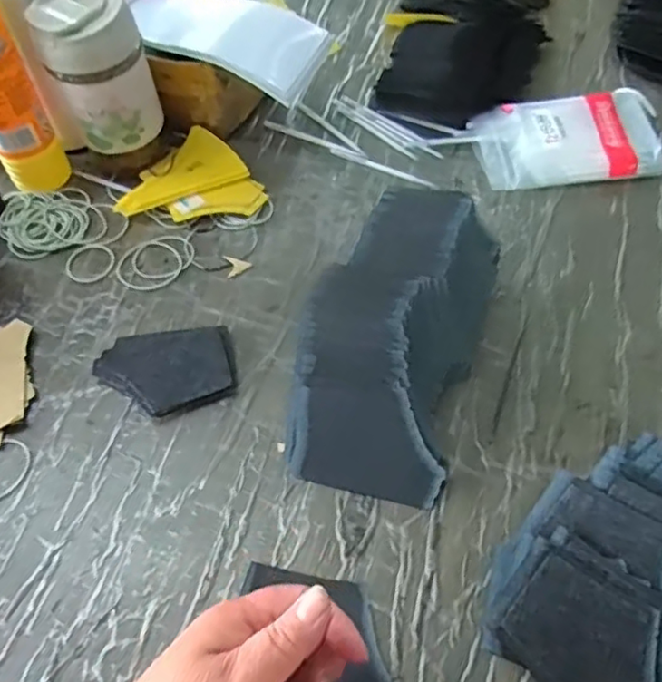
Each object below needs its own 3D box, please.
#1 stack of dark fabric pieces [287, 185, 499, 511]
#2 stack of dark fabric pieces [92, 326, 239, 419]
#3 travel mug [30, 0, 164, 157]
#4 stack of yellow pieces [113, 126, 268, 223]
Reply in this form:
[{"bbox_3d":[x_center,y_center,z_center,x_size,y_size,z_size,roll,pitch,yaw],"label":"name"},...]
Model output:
[{"bbox_3d":[0.051,-0.011,0.466,0.123,0.065,0.256,16,70,13],"label":"stack of dark fabric pieces"},{"bbox_3d":[-0.128,0.024,0.474,0.104,0.016,0.073,-7,56,-2],"label":"stack of dark fabric pieces"},{"bbox_3d":[-0.201,-0.231,0.544,0.079,0.145,0.074,-23,60,-14],"label":"travel mug"},{"bbox_3d":[-0.129,-0.142,0.584,0.110,0.022,0.121,33,63,22],"label":"stack of yellow pieces"}]

